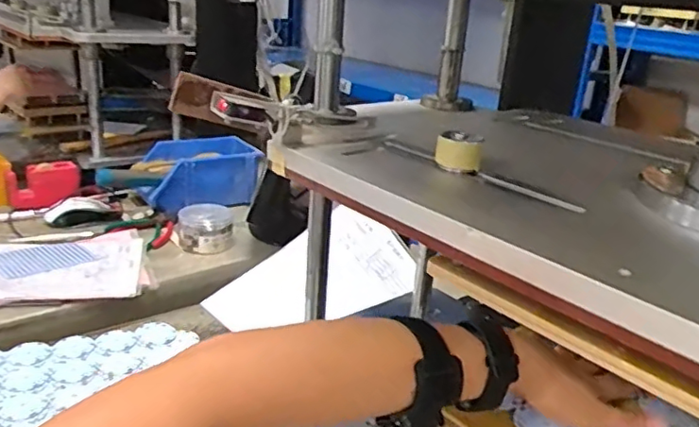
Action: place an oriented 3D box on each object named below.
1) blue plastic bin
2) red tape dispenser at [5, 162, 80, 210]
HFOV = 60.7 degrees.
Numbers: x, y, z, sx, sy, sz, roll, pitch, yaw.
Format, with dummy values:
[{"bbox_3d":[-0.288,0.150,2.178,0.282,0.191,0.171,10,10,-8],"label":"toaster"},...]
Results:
[{"bbox_3d":[-0.318,-0.085,1.285,0.247,0.107,0.168,-4,23,-21],"label":"blue plastic bin"},{"bbox_3d":[-0.617,-0.055,1.208,0.132,0.078,0.045,-8,25,-28],"label":"red tape dispenser"}]

